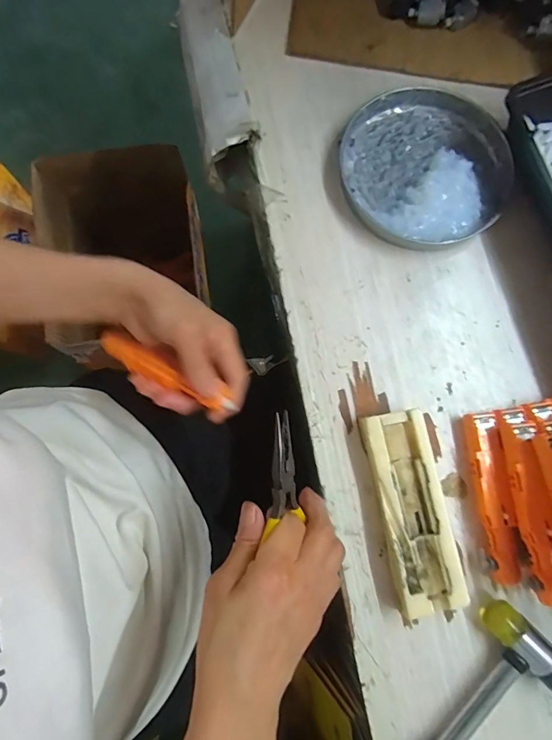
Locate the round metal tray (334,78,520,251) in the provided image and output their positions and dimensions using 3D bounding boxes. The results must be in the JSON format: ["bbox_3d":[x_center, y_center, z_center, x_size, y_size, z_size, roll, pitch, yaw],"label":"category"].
[{"bbox_3d":[0.132,-0.180,0.363,0.144,0.019,0.160,39,81,6],"label":"round metal tray"}]

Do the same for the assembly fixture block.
[{"bbox_3d":[0.098,0.101,0.310,0.046,0.024,0.137,-10,80,-3],"label":"assembly fixture block"}]

